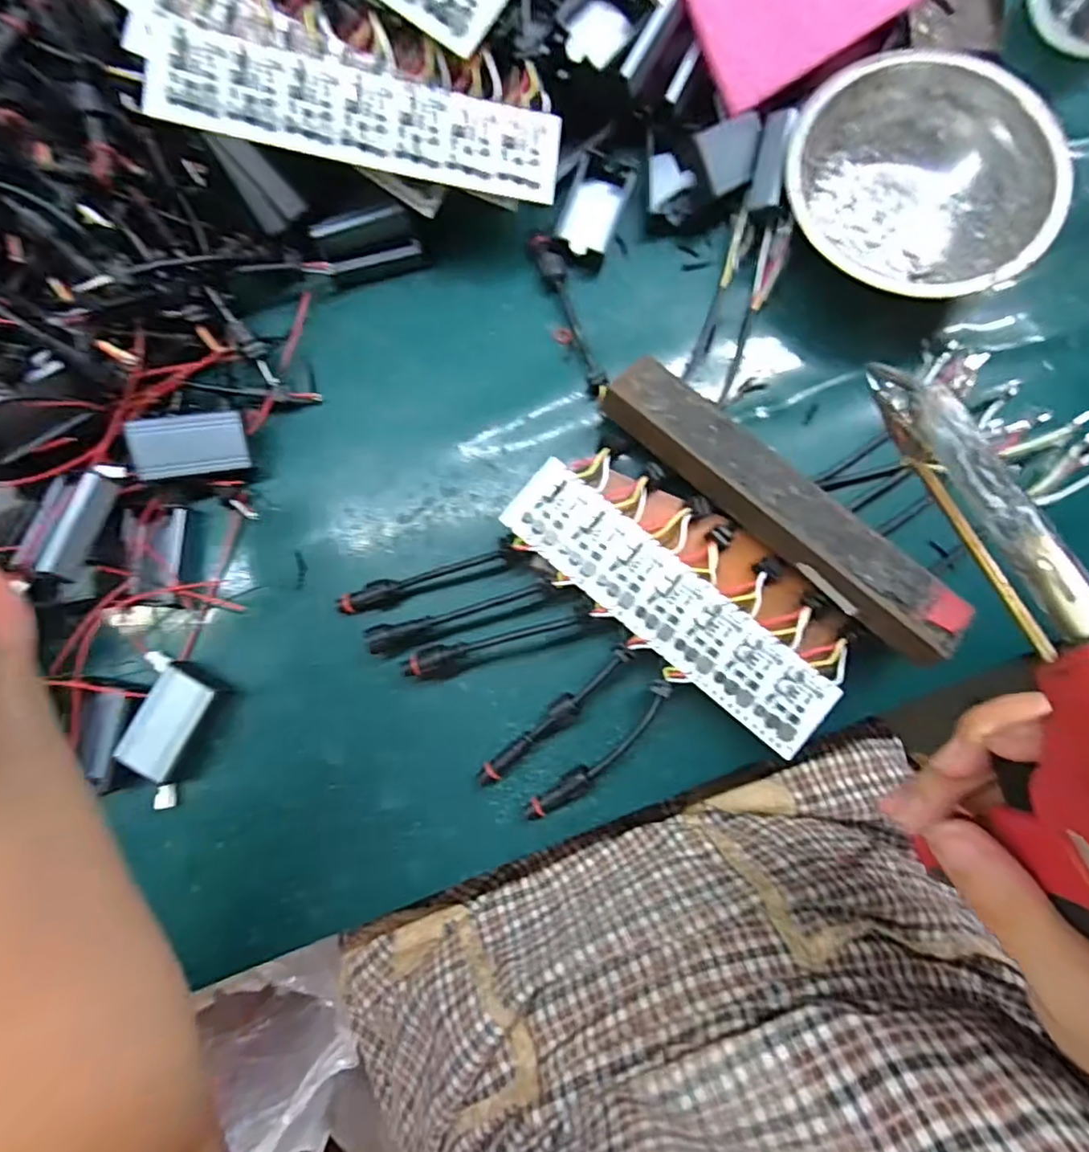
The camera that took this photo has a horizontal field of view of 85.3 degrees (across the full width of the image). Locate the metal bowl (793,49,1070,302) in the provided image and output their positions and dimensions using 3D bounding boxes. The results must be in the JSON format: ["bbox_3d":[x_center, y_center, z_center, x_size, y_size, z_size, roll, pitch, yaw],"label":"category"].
[{"bbox_3d":[0.183,-0.194,0.295,0.127,0.036,0.116,36,86,4],"label":"metal bowl"}]

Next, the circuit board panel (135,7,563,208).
[{"bbox_3d":[-0.081,-0.208,0.267,0.176,0.005,0.039,6,94,-11],"label":"circuit board panel"}]

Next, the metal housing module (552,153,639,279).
[{"bbox_3d":[0.026,-0.194,0.315,0.028,0.010,0.061,21,85,3],"label":"metal housing module"}]

